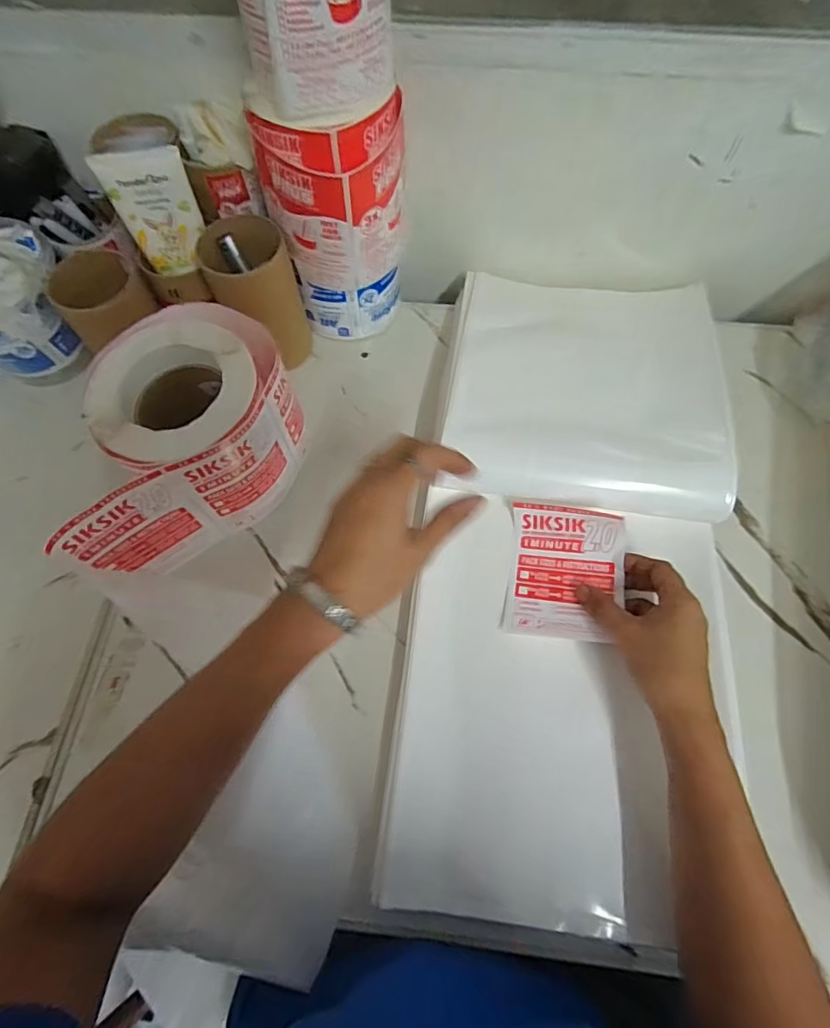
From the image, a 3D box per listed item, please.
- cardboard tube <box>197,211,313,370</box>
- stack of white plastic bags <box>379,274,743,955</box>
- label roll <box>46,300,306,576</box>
[{"bbox_3d":[-0.154,-0.225,0.506,0.075,0.124,0.083,16,69,9],"label":"cardboard tube"},{"bbox_3d":[0.130,0.036,0.422,0.252,0.051,0.547,11,74,7],"label":"stack of white plastic bags"},{"bbox_3d":[-0.206,-0.065,0.438,0.205,0.125,0.143,-37,71,-13],"label":"label roll"}]

